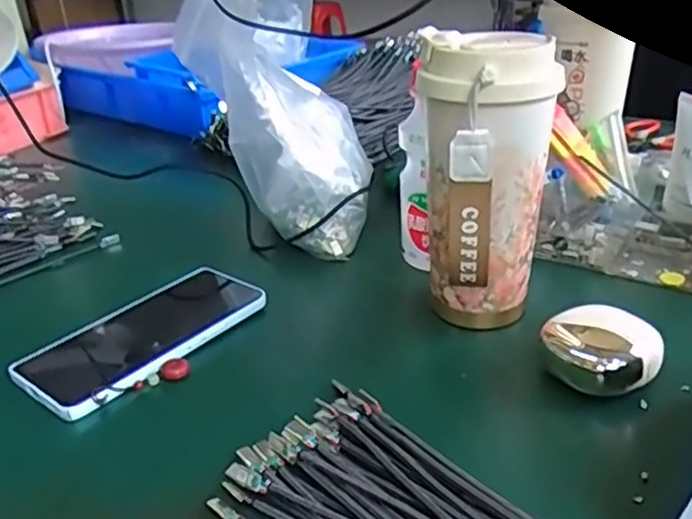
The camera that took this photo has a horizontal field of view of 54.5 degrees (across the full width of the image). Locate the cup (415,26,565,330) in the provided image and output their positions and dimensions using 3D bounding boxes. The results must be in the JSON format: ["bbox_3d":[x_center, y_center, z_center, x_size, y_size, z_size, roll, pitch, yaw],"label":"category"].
[{"bbox_3d":[0.085,-0.042,0.425,0.077,0.183,0.076,-3,26,2],"label":"cup"}]

